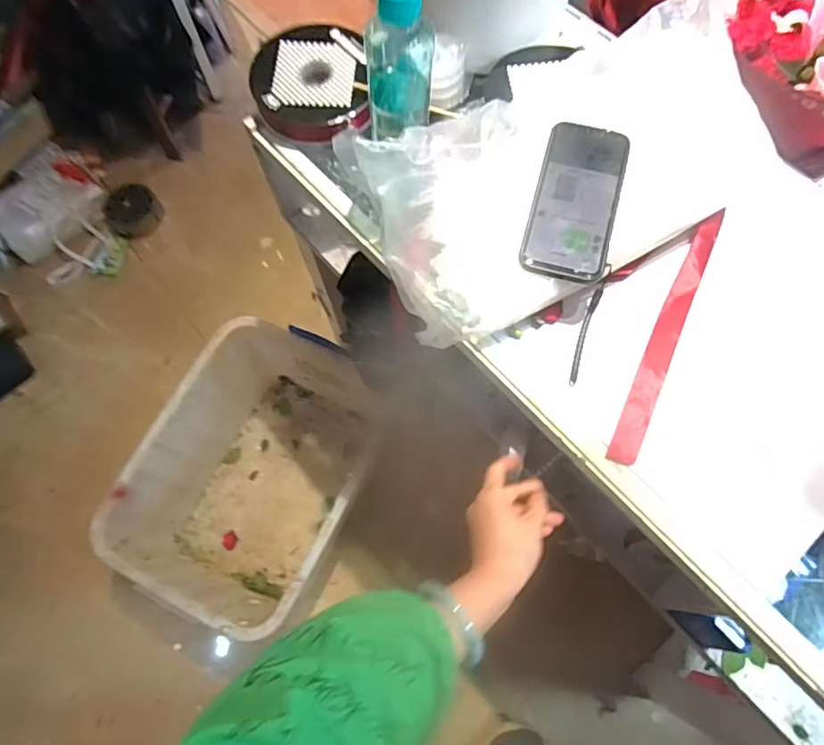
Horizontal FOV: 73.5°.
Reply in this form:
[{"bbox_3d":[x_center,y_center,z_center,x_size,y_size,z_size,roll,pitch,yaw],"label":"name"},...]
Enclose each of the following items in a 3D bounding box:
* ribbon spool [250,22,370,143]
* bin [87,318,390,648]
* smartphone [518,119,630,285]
[{"bbox_3d":[-0.115,-0.332,0.632,0.131,0.039,0.138,-2,70,1],"label":"ribbon spool"},{"bbox_3d":[-0.302,0.207,1.139,0.380,0.323,0.524,16,71,7],"label":"bin"},{"bbox_3d":[0.152,-0.161,0.510,0.075,0.014,0.157,14,75,8],"label":"smartphone"}]

